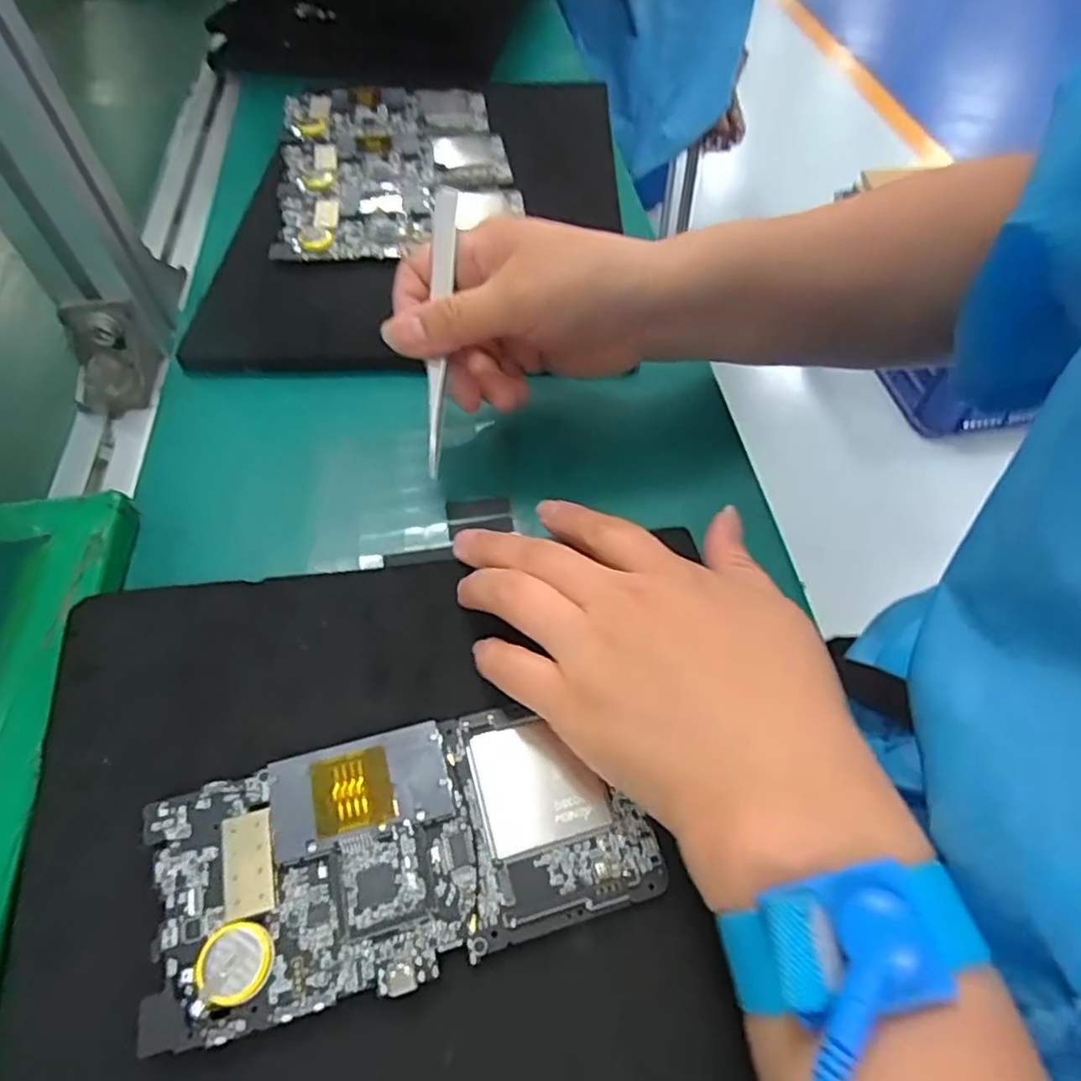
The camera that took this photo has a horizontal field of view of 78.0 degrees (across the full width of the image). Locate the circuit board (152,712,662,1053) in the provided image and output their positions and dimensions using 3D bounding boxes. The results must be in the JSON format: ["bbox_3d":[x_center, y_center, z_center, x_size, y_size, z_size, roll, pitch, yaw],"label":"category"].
[{"bbox_3d":[-0.042,0.098,0.215,0.152,0.005,0.074,-7,56,-9],"label":"circuit board"}]

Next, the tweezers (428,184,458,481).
[{"bbox_3d":[-0.046,-0.093,0.297,0.010,0.008,0.126,5,93,0],"label":"tweezers"}]

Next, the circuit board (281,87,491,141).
[{"bbox_3d":[-0.118,-0.329,0.507,0.149,0.009,0.070,-11,56,-6],"label":"circuit board"}]

